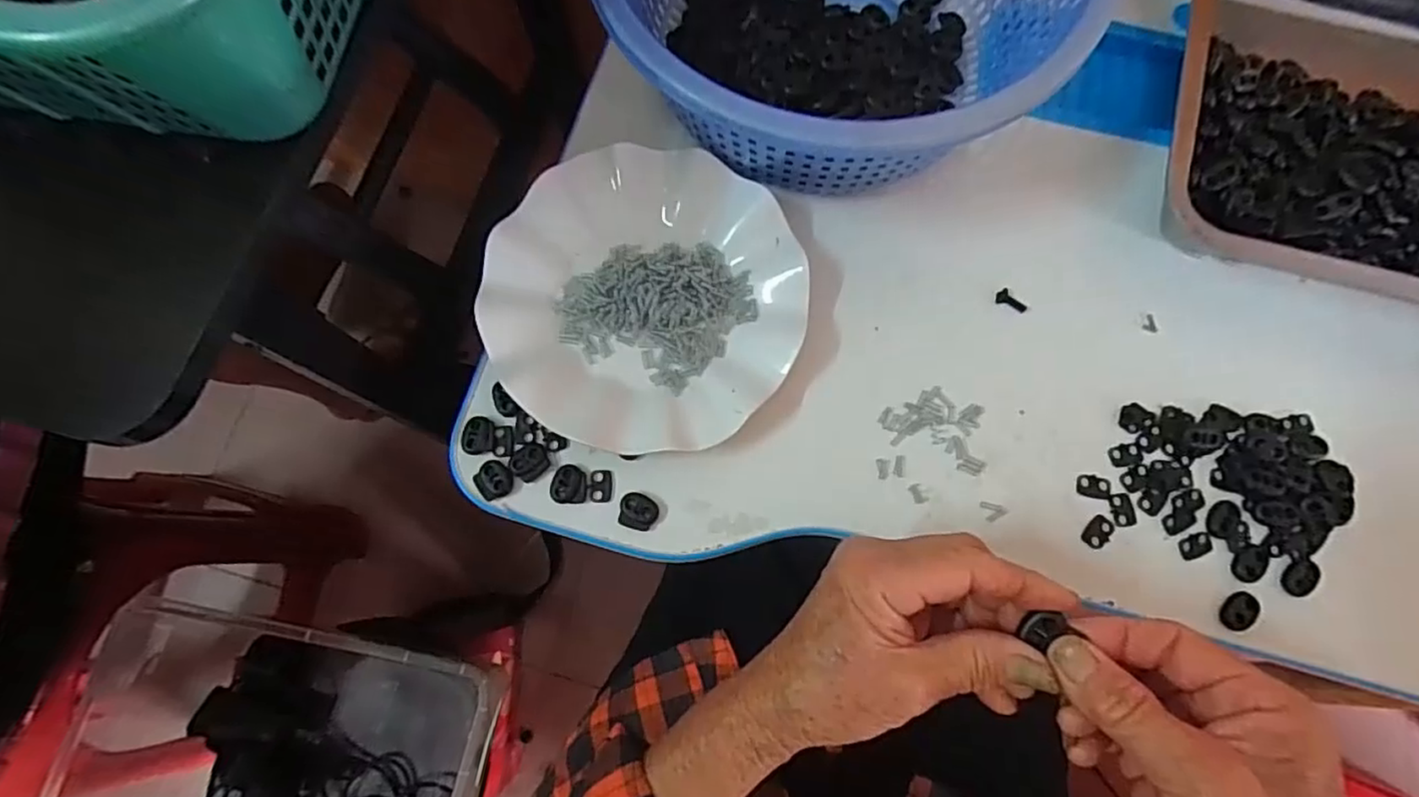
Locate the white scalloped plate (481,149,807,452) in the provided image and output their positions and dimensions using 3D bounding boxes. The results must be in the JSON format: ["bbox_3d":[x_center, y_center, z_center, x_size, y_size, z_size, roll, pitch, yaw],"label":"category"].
[{"bbox_3d":[-0.037,-0.060,0.374,0.175,0.020,0.177,0,77,-1],"label":"white scalloped plate"}]

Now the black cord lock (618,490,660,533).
[{"bbox_3d":[-0.039,0.062,0.353,0.021,0.004,0.019,11,77,2],"label":"black cord lock"}]

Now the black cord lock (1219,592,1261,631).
[{"bbox_3d":[0.279,0.111,0.339,0.022,0.008,0.013,-36,80,-9],"label":"black cord lock"}]

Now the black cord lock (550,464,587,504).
[{"bbox_3d":[-0.078,0.047,0.357,0.019,0.004,0.021,1,76,0],"label":"black cord lock"}]

